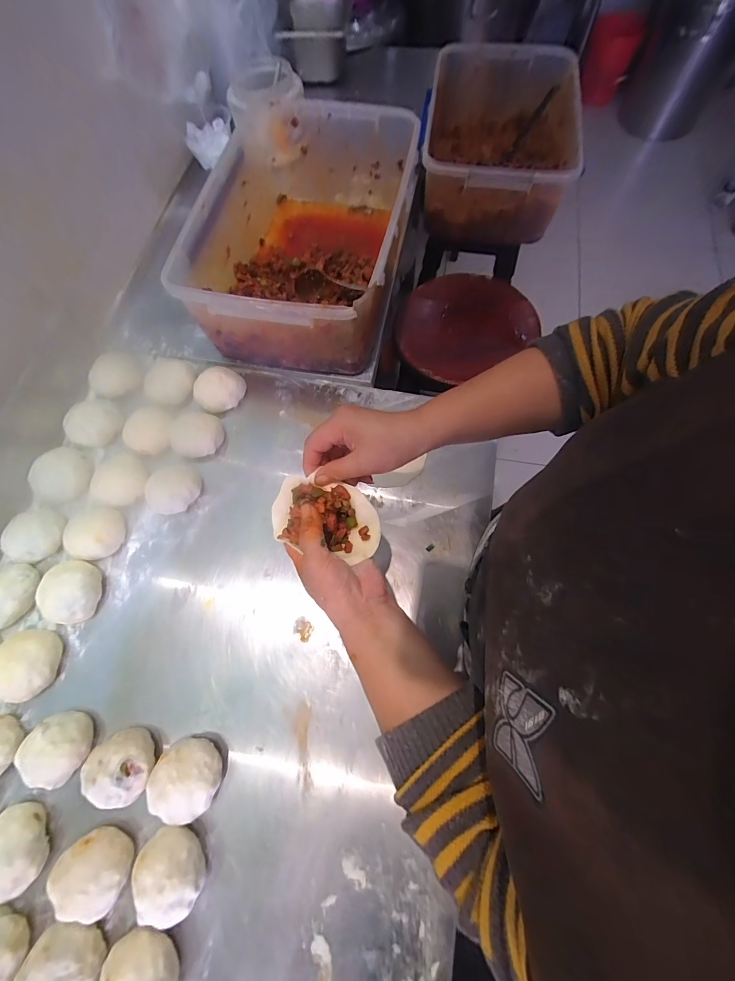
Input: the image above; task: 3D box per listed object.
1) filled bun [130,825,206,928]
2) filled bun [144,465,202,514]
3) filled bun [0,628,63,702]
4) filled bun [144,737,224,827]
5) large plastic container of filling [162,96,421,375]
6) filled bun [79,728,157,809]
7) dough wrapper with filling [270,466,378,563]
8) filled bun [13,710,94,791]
[{"bbox_3d":[-0.206,0.400,0.395,0.065,0.054,0.077,-27,70,-7],"label":"filled bun"},{"bbox_3d":[-0.288,-0.002,0.556,0.077,0.036,0.067,-29,71,-8],"label":"filled bun"},{"bbox_3d":[-0.434,0.219,0.475,0.076,0.045,0.083,-13,69,-2],"label":"filled bun"},{"bbox_3d":[-0.201,0.321,0.426,0.075,0.056,0.072,-1,69,3],"label":"filled bun"},{"bbox_3d":[-0.095,-0.404,0.623,0.287,0.168,0.435,10,70,7],"label":"large plastic container of filling"},{"bbox_3d":[-0.276,0.314,0.431,0.067,0.052,0.067,-1,69,3],"label":"filled bun"},{"bbox_3d":[-0.041,0.024,0.371,0.108,0.041,0.067,13,71,8],"label":"dough wrapper with filling"},{"bbox_3d":[-0.363,0.302,0.444,0.077,0.043,0.072,-42,73,-12],"label":"filled bun"}]

